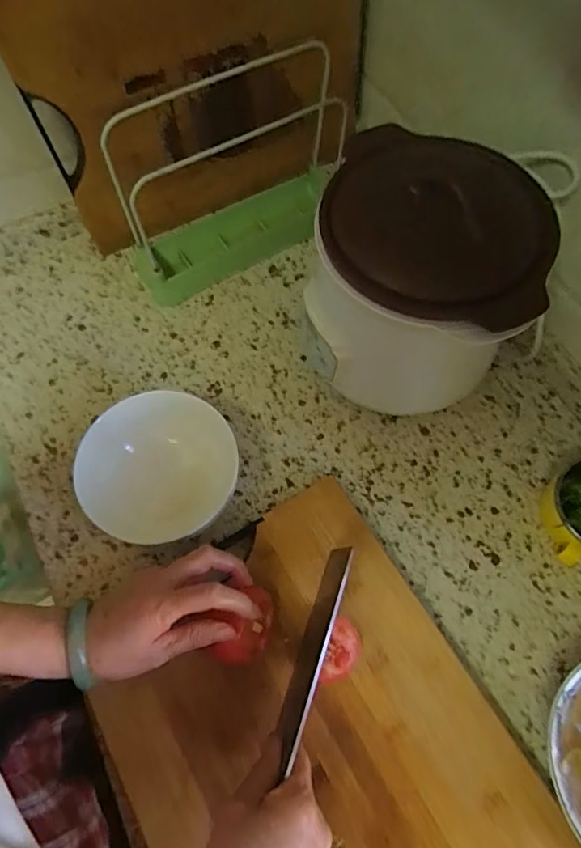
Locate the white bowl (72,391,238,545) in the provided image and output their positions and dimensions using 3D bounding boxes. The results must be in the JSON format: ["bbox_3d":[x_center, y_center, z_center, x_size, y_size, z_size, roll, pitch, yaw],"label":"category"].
[{"bbox_3d":[-0.133,0.041,0.503,0.158,0.068,0.126,-35,71,-14],"label":"white bowl"}]

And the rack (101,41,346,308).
[{"bbox_3d":[-0.069,-0.286,0.578,0.276,0.200,0.100,-29,69,-12],"label":"rack"}]

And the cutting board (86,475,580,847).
[{"bbox_3d":[0.024,0.288,0.412,0.304,0.035,0.407,-32,70,-13],"label":"cutting board"}]

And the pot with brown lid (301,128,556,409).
[{"bbox_3d":[0.123,-0.127,0.492,0.190,0.225,0.189,21,68,9],"label":"pot with brown lid"}]

